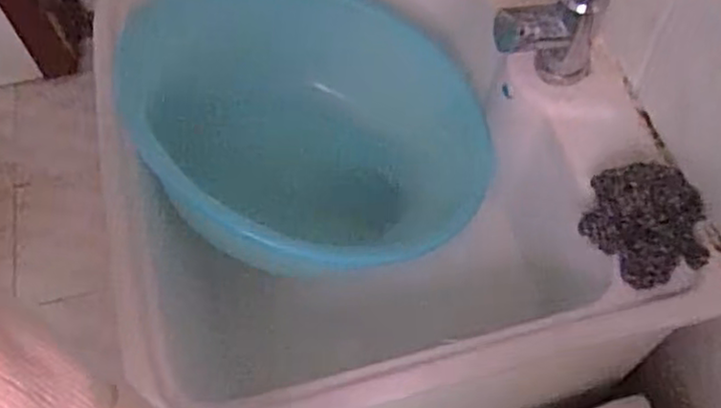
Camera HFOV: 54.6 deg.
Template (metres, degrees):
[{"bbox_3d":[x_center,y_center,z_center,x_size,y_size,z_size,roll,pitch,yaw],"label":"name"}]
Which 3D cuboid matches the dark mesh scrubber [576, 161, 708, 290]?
[{"bbox_3d":[0.227,0.014,0.556,0.091,0.040,0.090,-2,59,3],"label":"dark mesh scrubber"}]

